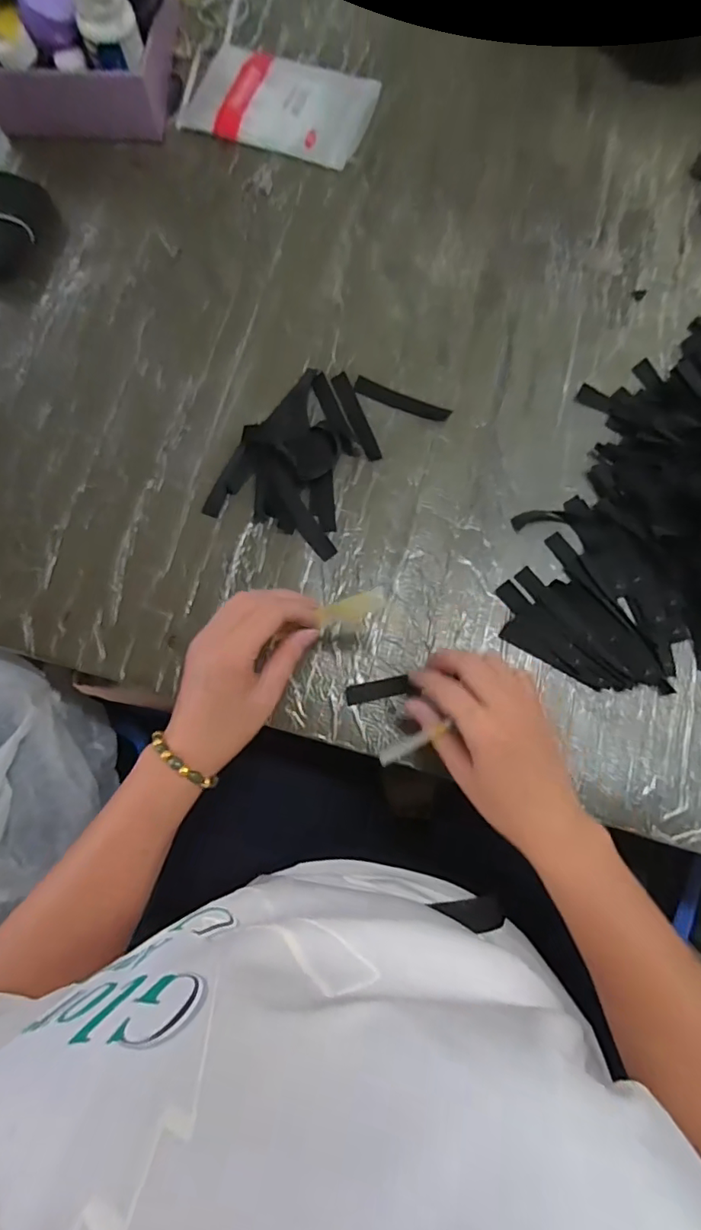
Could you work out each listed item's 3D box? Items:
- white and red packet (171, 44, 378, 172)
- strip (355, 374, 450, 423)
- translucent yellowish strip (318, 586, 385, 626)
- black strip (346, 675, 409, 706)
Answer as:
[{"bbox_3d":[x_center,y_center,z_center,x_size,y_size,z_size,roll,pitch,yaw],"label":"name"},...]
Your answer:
[{"bbox_3d":[-0.073,-0.533,0.555,0.184,0.014,0.115,18,78,5],"label":"white and red packet"},{"bbox_3d":[0.046,-0.193,0.480,0.089,0.004,0.017,24,78,7],"label":"strip"},{"bbox_3d":[0.003,-0.005,0.384,0.049,0.004,0.017,-21,92,-8],"label":"translucent yellowish strip"},{"bbox_3d":[0.021,0.060,0.421,0.049,0.004,0.014,-13,77,0],"label":"black strip"}]

